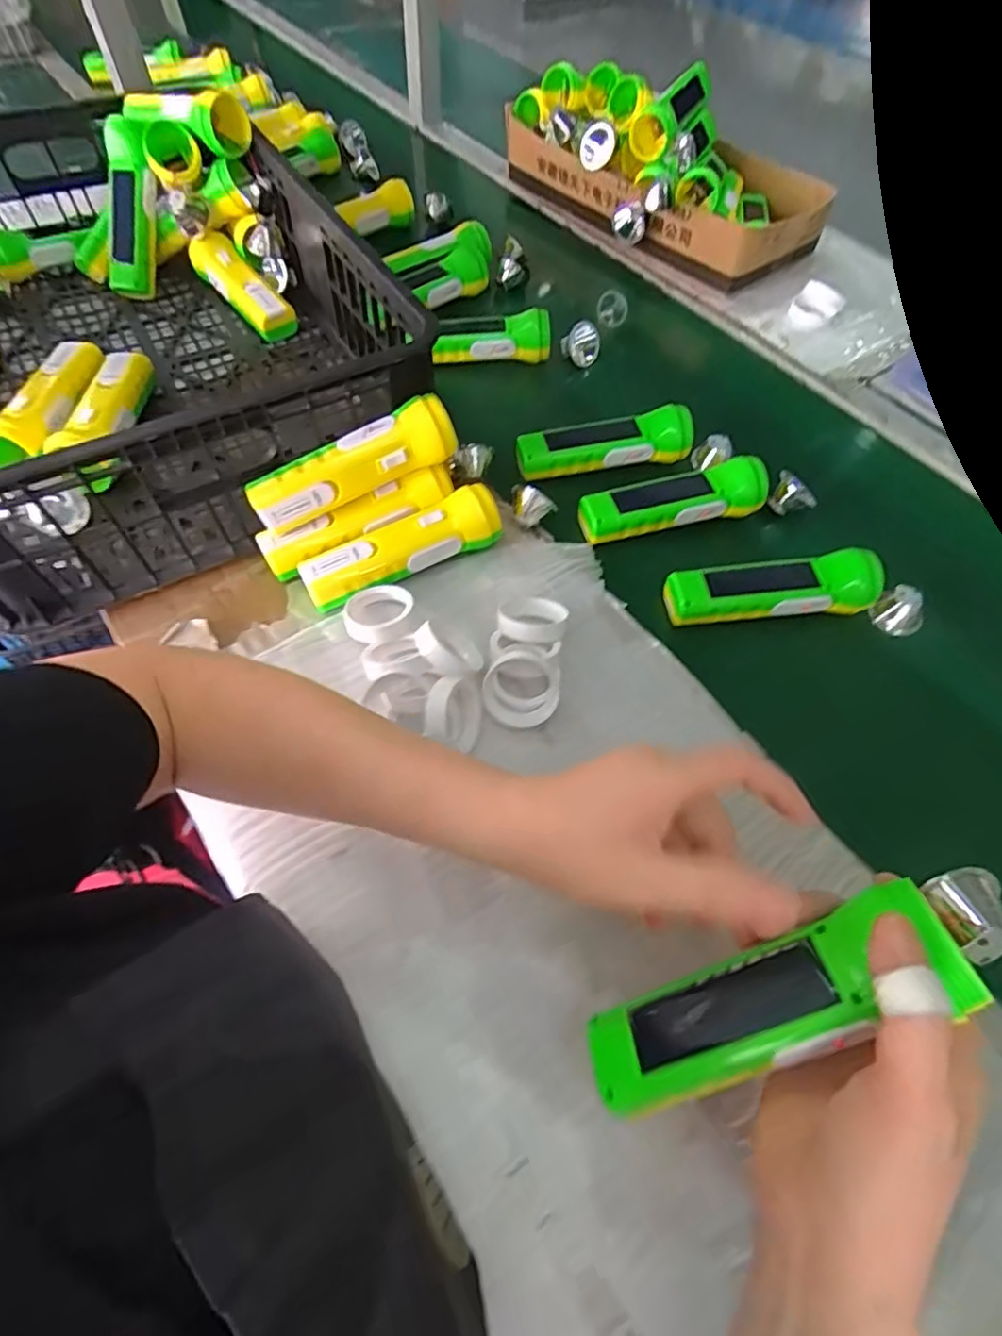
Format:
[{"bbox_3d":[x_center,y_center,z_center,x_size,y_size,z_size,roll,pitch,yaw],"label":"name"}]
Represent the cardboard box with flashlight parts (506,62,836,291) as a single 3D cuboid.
[{"bbox_3d":[0.196,-0.591,0.711,0.197,0.136,0.359,-35,66,-21],"label":"cardboard box with flashlight parts"}]

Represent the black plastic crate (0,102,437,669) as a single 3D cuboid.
[{"bbox_3d":[-0.338,-0.325,0.560,0.391,0.164,0.524,-25,63,-16],"label":"black plastic crate"}]

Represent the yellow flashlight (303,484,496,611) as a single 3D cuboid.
[{"bbox_3d":[-0.080,-0.098,0.494,0.164,0.045,0.044,-23,63,-17],"label":"yellow flashlight"}]

